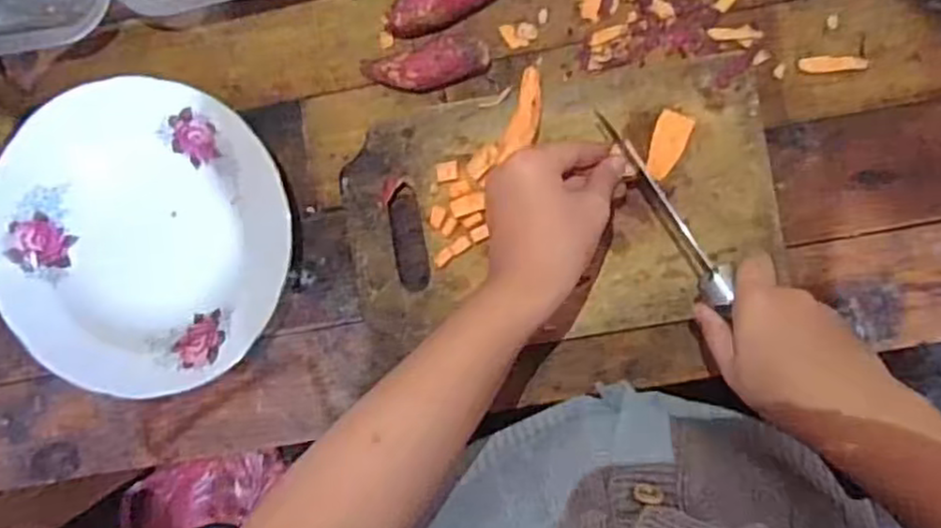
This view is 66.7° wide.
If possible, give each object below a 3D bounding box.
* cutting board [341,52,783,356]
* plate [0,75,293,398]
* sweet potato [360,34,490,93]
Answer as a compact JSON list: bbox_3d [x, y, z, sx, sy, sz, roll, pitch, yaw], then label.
[{"bbox_3d":[0.061,-0.039,0.509,0.298,0.014,0.179,-8,92,4],"label":"cutting board"},{"bbox_3d":[-0.238,-0.020,0.525,0.219,0.039,0.212,0,93,4],"label":"plate"},{"bbox_3d":[-0.034,-0.140,0.511,0.092,0.027,0.032,-8,92,4],"label":"sweet potato"}]

